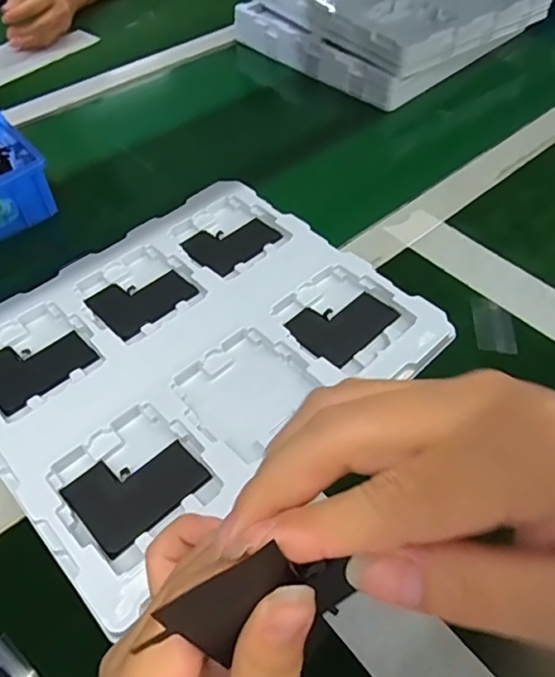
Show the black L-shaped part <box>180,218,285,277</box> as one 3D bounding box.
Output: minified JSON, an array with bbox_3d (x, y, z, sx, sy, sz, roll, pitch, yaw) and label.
[{"bbox_3d":[-0.043,-0.090,0.505,0.080,0.008,0.062,-35,59,-24],"label":"black L-shaped part"}]

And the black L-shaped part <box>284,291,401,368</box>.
[{"bbox_3d":[0.053,-0.013,0.441,0.080,0.007,0.058,-35,59,-24],"label":"black L-shaped part"}]

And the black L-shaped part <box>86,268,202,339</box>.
[{"bbox_3d":[-0.117,-0.036,0.466,0.077,0.007,0.065,-38,60,-26],"label":"black L-shaped part"}]

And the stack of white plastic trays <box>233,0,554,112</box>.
[{"bbox_3d":[0.148,-0.448,0.742,0.311,0.081,0.332,-37,59,-25],"label":"stack of white plastic trays"}]

